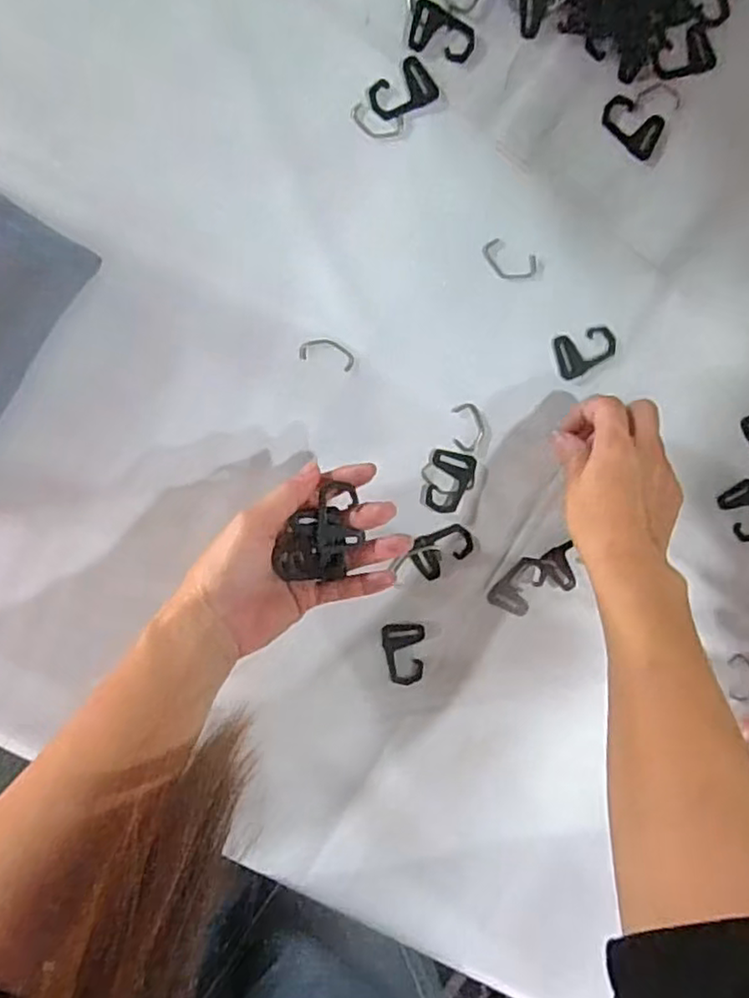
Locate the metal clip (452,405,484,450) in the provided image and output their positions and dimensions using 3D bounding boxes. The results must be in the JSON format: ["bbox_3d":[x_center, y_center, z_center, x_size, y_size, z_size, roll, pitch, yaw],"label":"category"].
[{"bbox_3d":[0.065,-0.048,0.451,0.022,0.004,0.032,-1,96,-6],"label":"metal clip"}]

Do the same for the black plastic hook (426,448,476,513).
[{"bbox_3d":[0.053,-0.011,0.453,0.031,0.004,0.042,8,95,-7],"label":"black plastic hook"}]

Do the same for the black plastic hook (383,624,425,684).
[{"bbox_3d":[0.020,0.108,0.459,0.028,0.004,0.041,0,96,-6],"label":"black plastic hook"}]

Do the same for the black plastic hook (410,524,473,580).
[{"bbox_3d":[0.047,0.034,0.460,0.041,0.004,0.030,-36,98,-2],"label":"black plastic hook"}]

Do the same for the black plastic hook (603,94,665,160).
[{"bbox_3d":[0.173,-0.251,0.447,0.042,0.004,0.030,27,92,-8],"label":"black plastic hook"}]

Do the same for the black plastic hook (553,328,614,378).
[{"bbox_3d":[0.146,-0.101,0.455,0.042,0.004,0.029,-14,97,-5],"label":"black plastic hook"}]

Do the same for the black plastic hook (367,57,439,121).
[{"bbox_3d":[0.019,-0.263,0.428,0.044,0.004,0.029,-34,98,-2],"label":"black plastic hook"}]

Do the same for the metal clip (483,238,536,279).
[{"bbox_3d":[0.091,-0.159,0.446,0.039,0.004,0.021,19,93,-8],"label":"metal clip"}]

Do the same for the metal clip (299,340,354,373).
[{"bbox_3d":[-0.031,-0.096,0.436,0.036,0.004,0.017,13,94,-7],"label":"metal clip"}]

